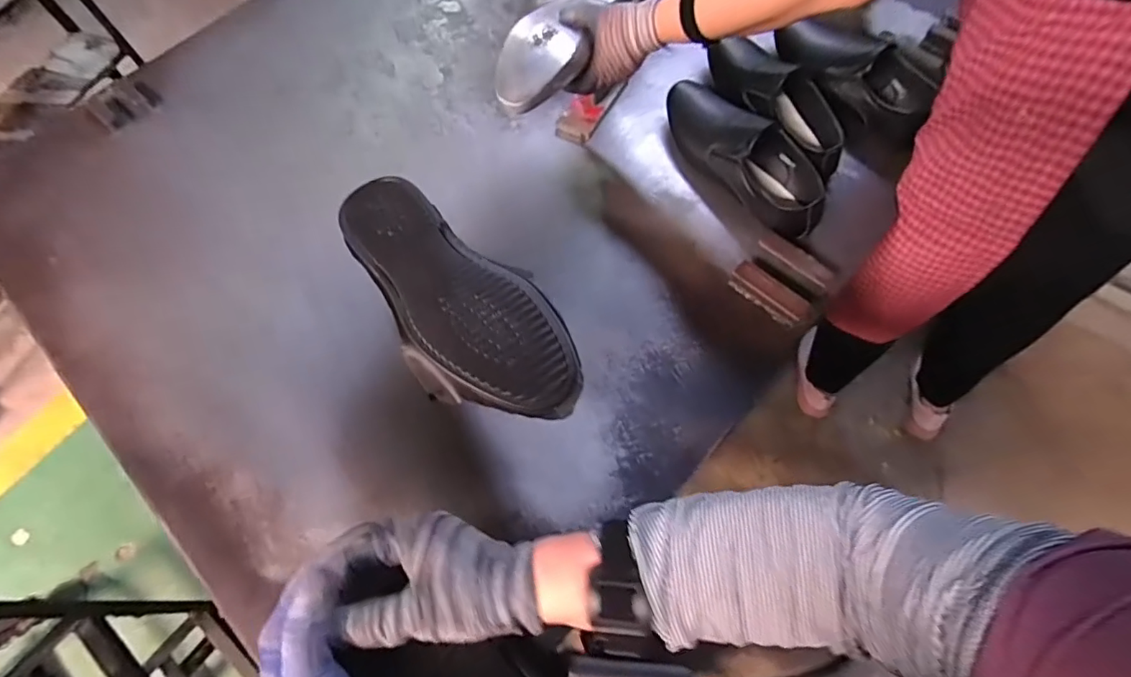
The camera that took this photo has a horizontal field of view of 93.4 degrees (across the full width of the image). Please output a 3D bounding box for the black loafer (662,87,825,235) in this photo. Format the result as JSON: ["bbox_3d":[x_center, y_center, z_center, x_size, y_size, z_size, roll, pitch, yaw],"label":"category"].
[{"bbox_3d":[0.243,-0.265,0.750,0.099,0.088,0.291,-38,68,-13],"label":"black loafer"}]

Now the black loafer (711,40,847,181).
[{"bbox_3d":[0.304,-0.352,0.784,0.099,0.086,0.286,-18,65,-5],"label":"black loafer"}]

